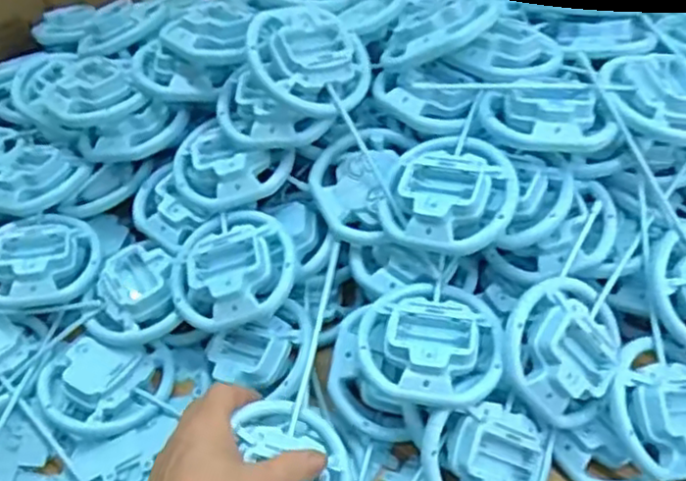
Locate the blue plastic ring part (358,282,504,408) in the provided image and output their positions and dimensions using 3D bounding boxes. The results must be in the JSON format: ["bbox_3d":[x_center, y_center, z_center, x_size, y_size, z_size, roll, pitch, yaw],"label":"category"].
[{"bbox_3d":[0.063,0.067,0.488,0.098,0.023,0.100,4,52,8],"label":"blue plastic ring part"}]

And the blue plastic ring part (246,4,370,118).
[{"bbox_3d":[-0.026,-0.145,0.551,0.099,0.033,0.088,0,70,-15],"label":"blue plastic ring part"}]

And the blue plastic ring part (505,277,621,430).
[{"bbox_3d":[0.157,0.077,0.483,0.088,0.030,0.102,17,78,-11],"label":"blue plastic ring part"}]

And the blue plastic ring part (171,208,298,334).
[{"bbox_3d":[-0.090,0.020,0.551,0.100,0.041,0.100,-2,51,3],"label":"blue plastic ring part"}]

